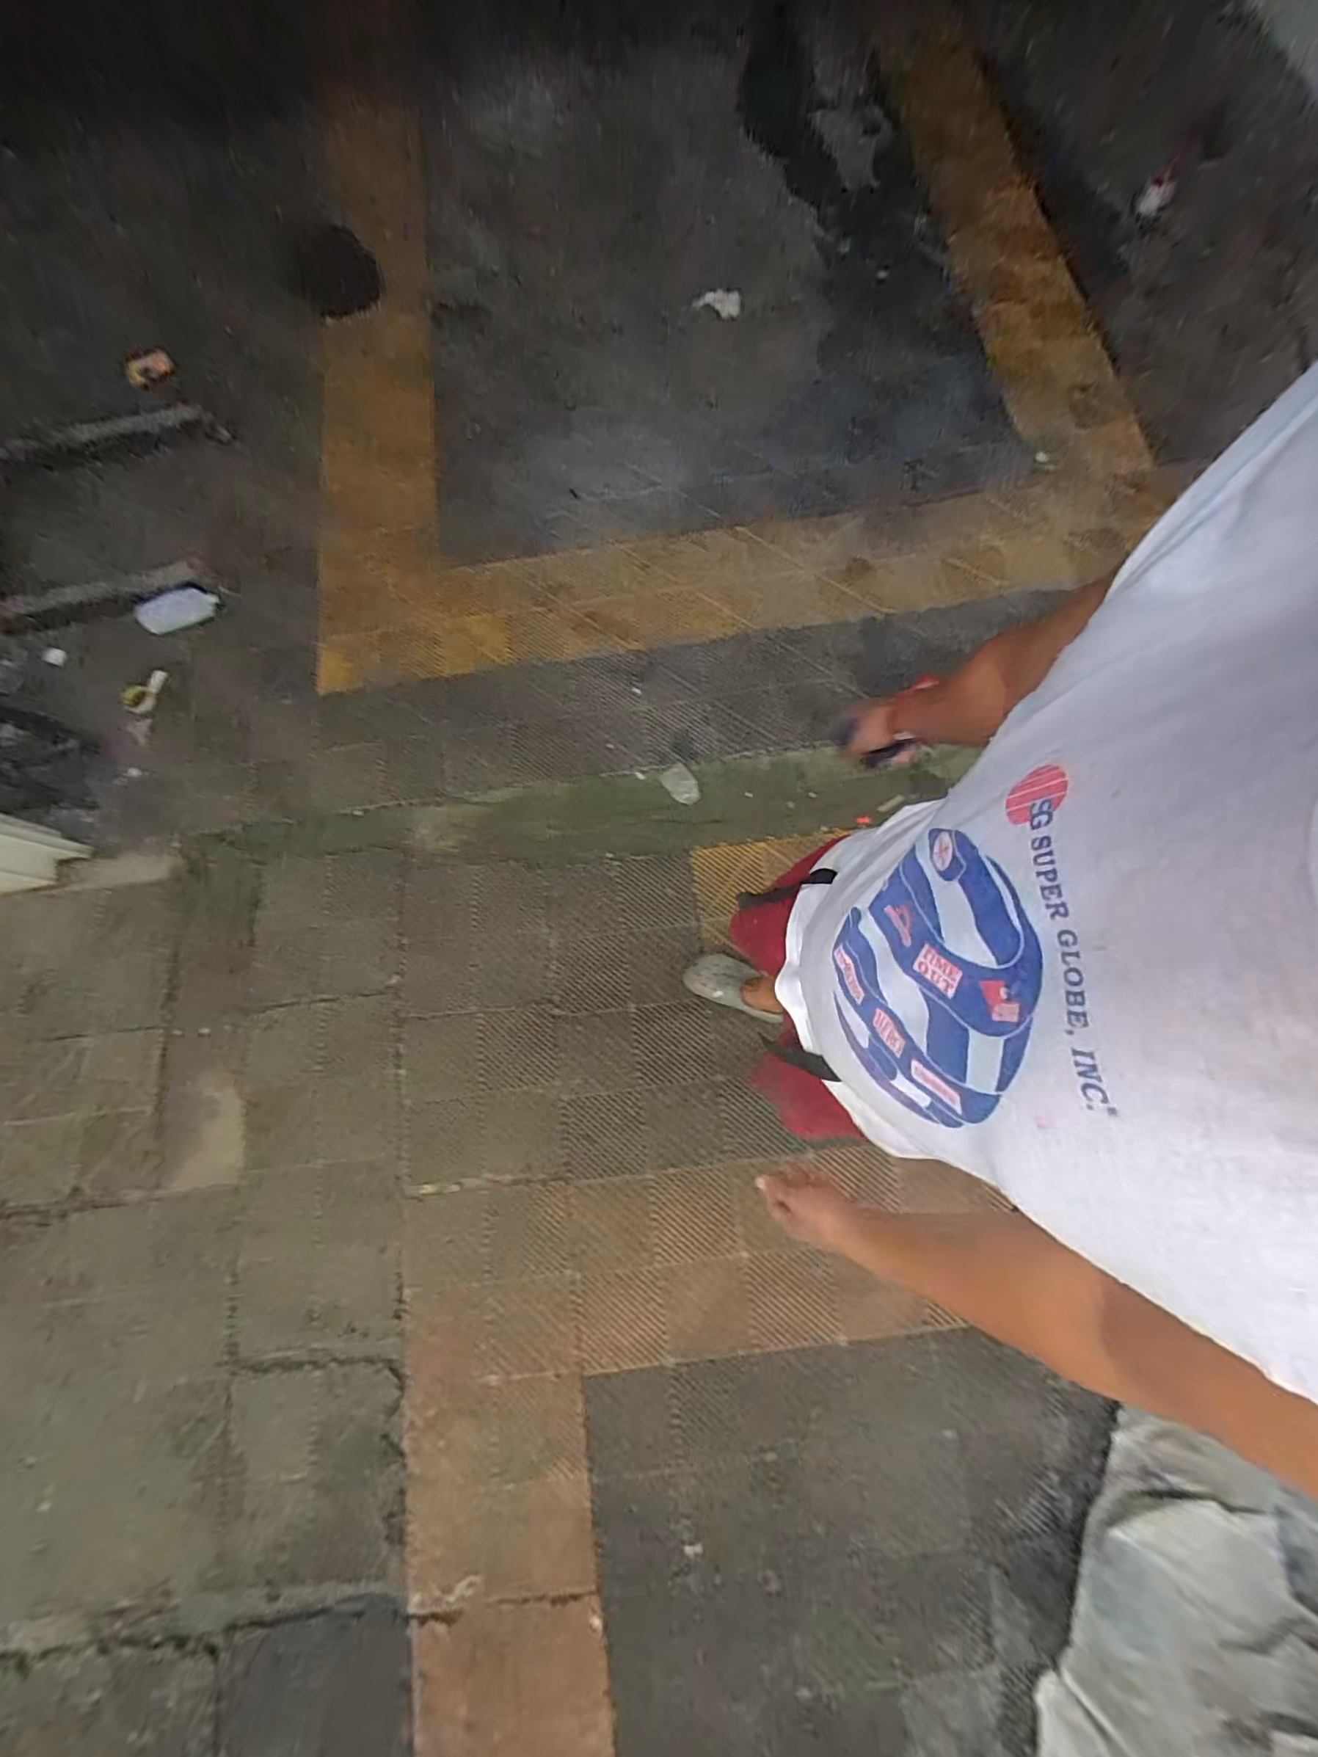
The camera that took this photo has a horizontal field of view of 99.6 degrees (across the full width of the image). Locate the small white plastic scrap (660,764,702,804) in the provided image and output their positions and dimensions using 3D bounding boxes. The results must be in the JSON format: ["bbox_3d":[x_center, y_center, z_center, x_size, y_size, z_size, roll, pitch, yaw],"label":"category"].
[{"bbox_3d":[0.066,-0.275,1.627,0.081,0.036,0.135,-29,78,-6],"label":"small white plastic scrap"}]

